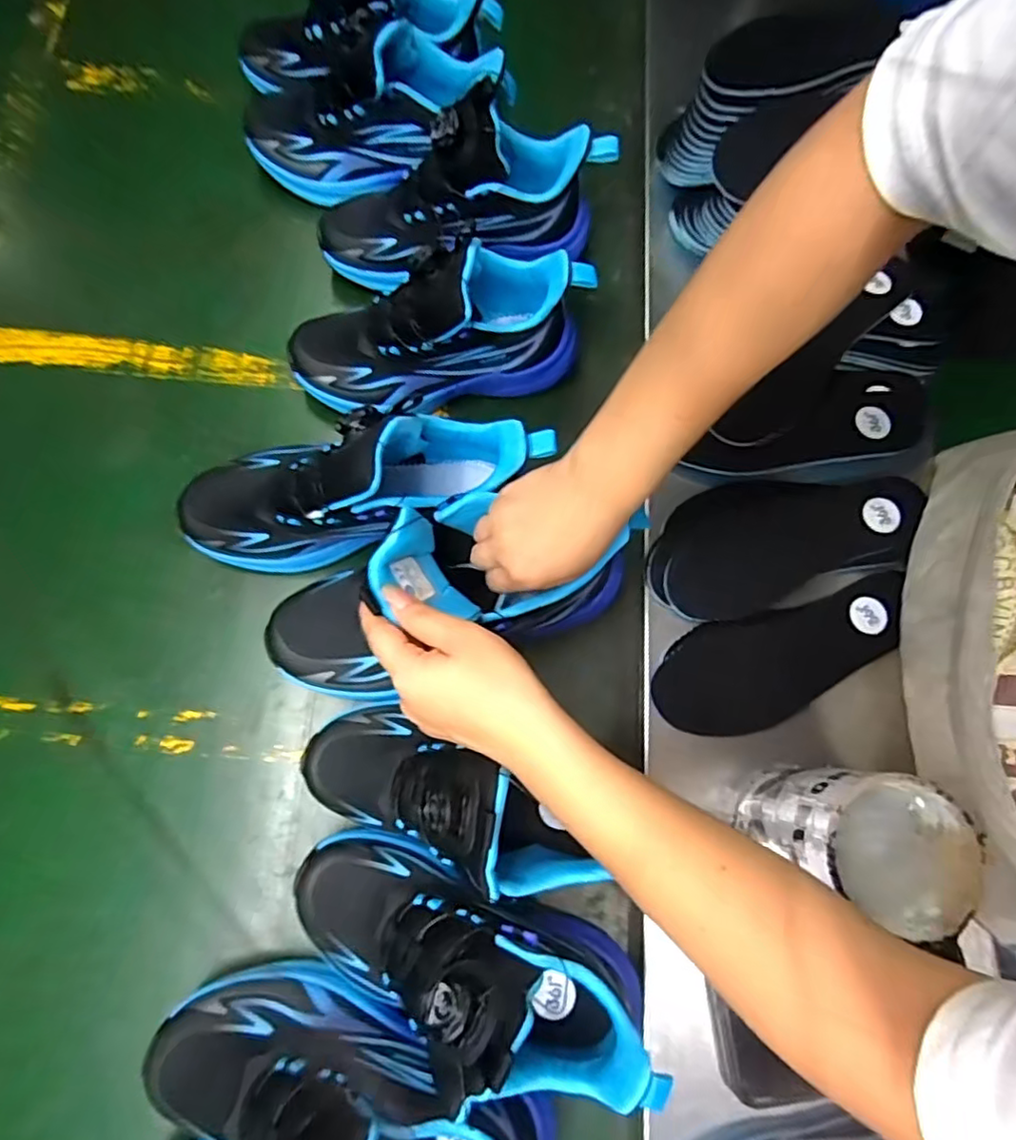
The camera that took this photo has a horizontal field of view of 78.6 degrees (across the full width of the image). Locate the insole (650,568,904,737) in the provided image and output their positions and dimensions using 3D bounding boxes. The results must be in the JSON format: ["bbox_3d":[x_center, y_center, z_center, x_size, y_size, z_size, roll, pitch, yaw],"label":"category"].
[{"bbox_3d":[0.199,0.061,0.447,0.195,0.010,0.076,-20,75,-6],"label":"insole"}]

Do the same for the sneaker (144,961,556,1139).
[{"bbox_3d":[-0.090,0.285,0.320,0.238,0.116,0.098,19,74,19],"label":"sneaker"}]

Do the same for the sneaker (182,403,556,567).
[{"bbox_3d":[-0.099,-0.065,0.429,0.254,0.130,0.085,-4,75,-2],"label":"sneaker"}]

